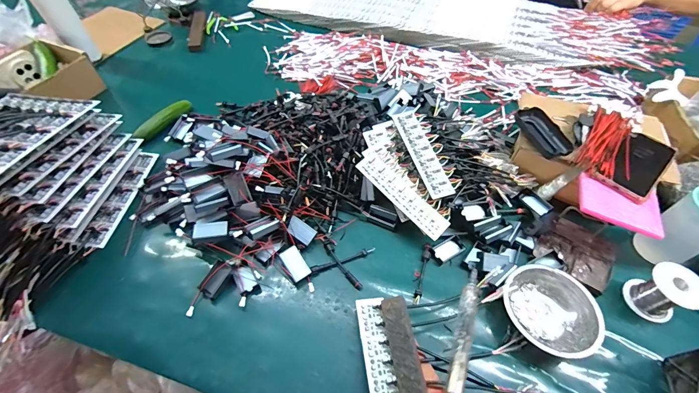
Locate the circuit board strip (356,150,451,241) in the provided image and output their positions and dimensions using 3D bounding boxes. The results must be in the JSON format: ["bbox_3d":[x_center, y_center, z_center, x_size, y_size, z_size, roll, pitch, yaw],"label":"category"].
[{"bbox_3d":[0.088,-0.005,0.535,0.045,0.007,0.175,-42,77,-12],"label":"circuit board strip"}]

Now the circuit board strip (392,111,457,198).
[{"bbox_3d":[0.124,-0.074,0.553,0.040,0.005,0.169,-18,66,-5],"label":"circuit board strip"}]

